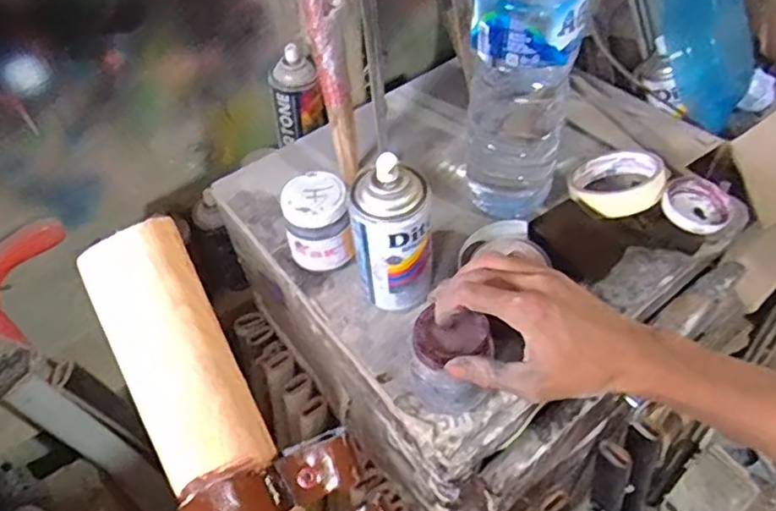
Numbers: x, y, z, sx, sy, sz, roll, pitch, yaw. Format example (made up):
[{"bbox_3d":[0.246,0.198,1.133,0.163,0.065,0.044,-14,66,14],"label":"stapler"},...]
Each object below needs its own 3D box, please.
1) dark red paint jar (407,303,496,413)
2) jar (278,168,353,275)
[{"bbox_3d":[0.045,0.083,0.470,0.057,0.085,0.054,-1,52,2],"label":"dark red paint jar"},{"bbox_3d":[-0.063,-0.026,0.561,0.056,0.085,0.060,-1,52,2],"label":"jar"}]

